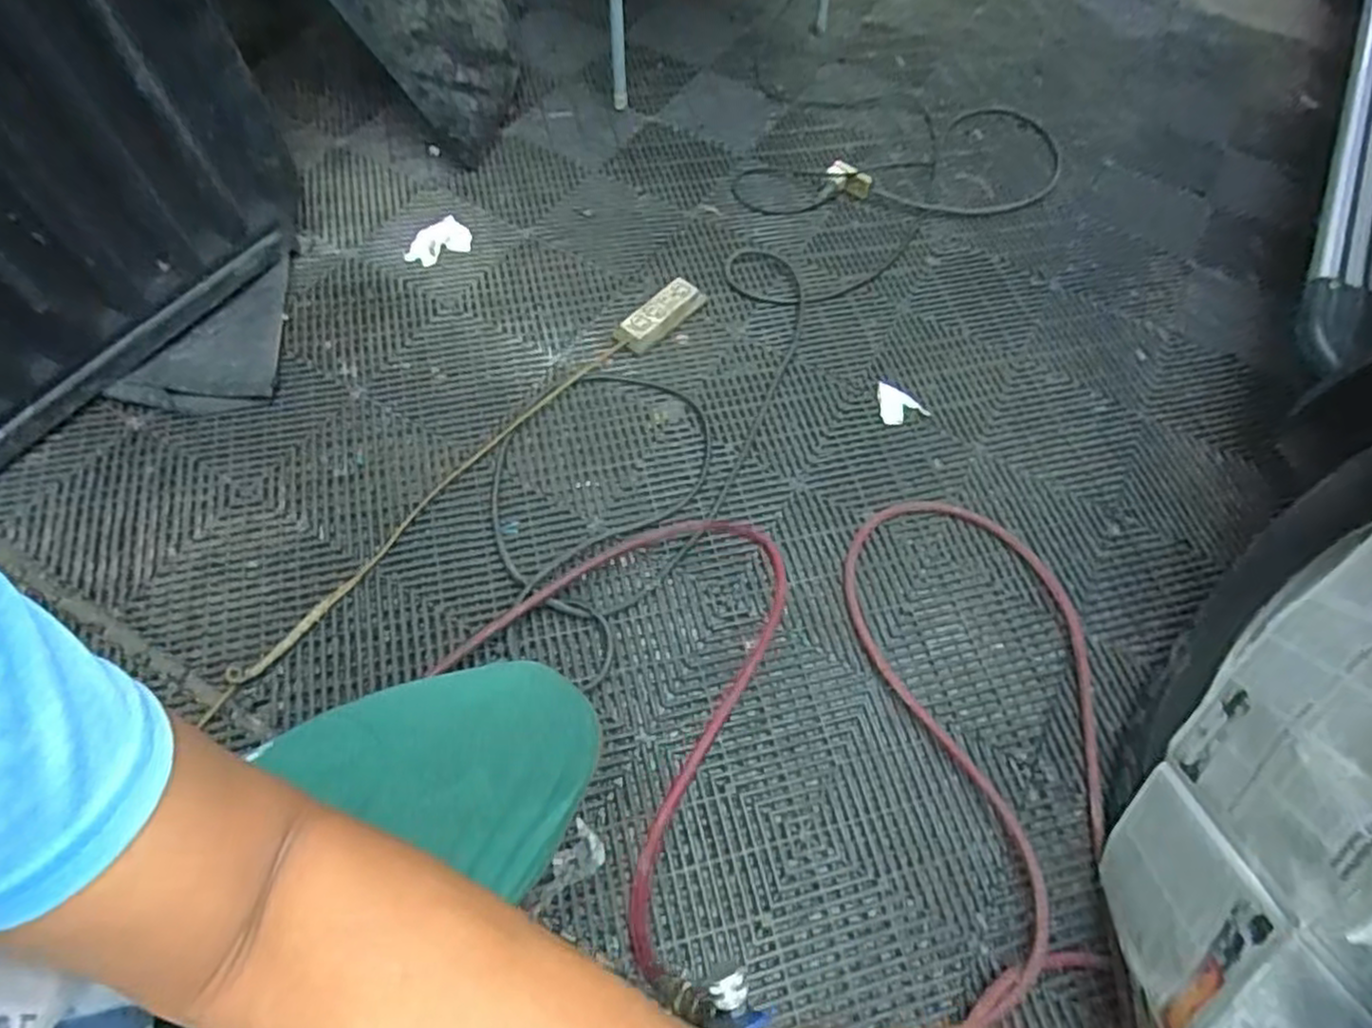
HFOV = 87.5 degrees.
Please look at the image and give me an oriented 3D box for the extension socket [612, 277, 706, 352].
[{"bbox_3d":[-0.037,-0.310,1.117,0.161,0.044,0.062,-40,71,-23],"label":"extension socket"}]

